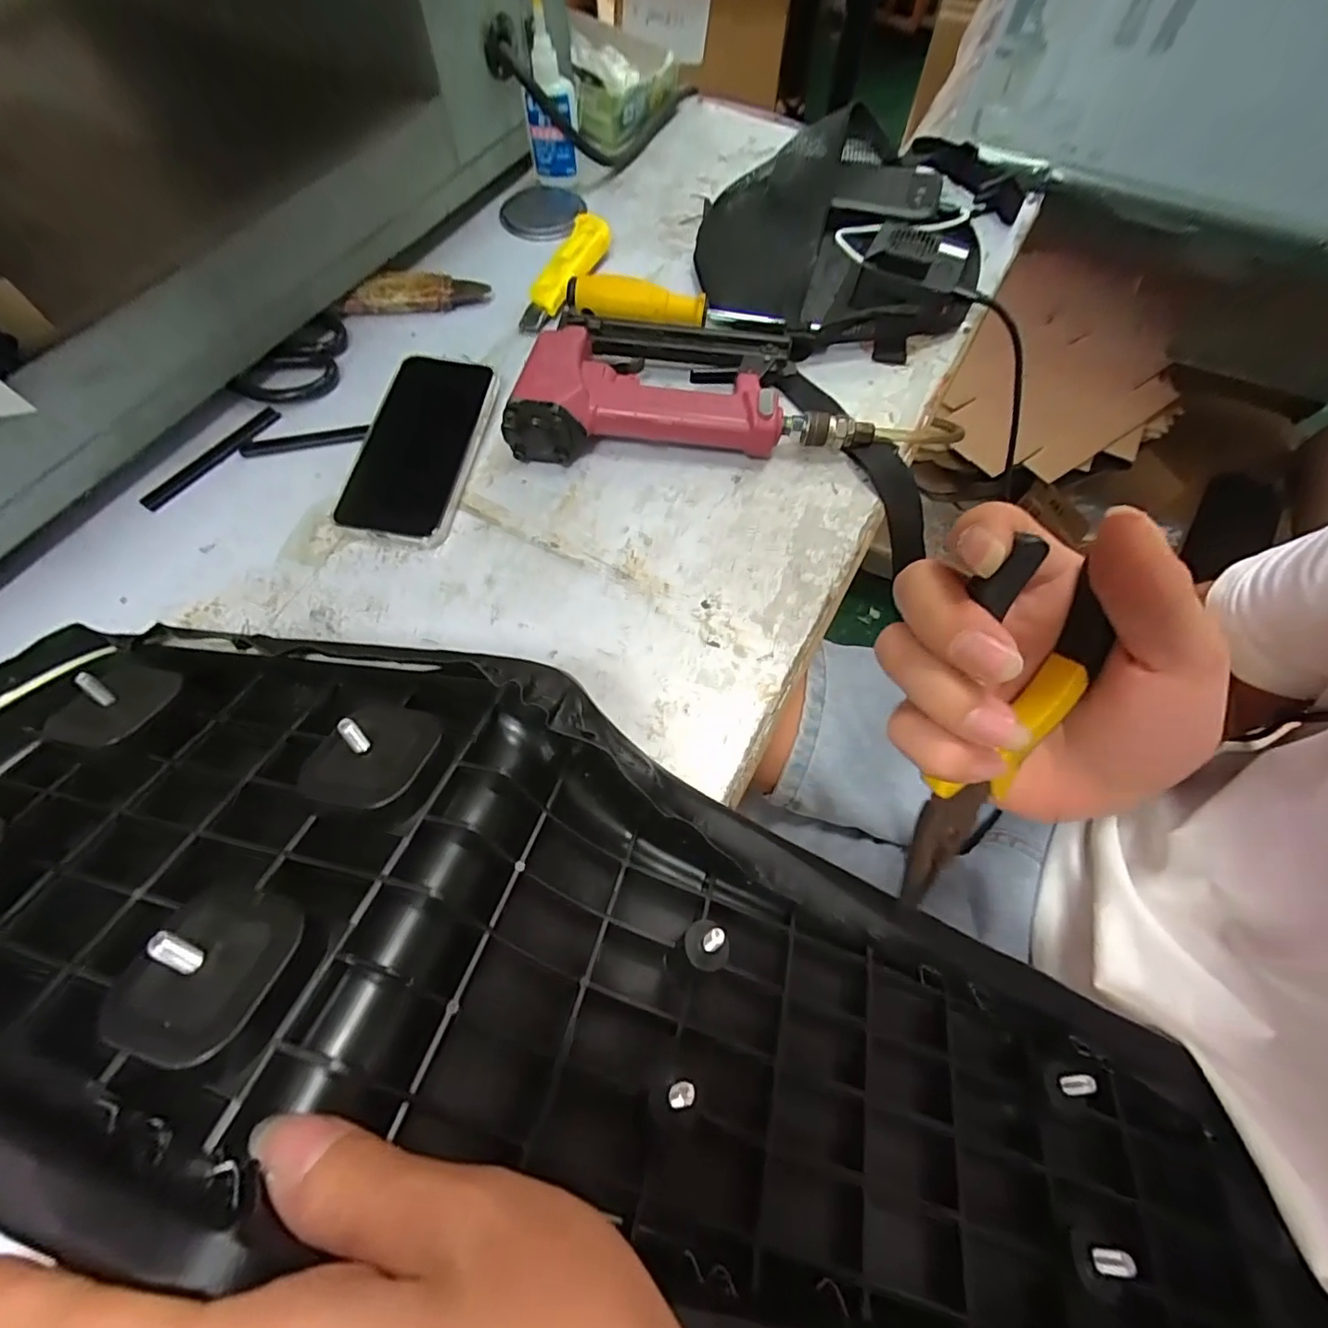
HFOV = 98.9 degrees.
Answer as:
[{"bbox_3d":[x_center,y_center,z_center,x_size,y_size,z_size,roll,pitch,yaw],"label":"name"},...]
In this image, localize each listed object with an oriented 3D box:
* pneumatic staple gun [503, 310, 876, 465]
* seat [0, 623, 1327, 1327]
[{"bbox_3d":[0.014,-0.212,0.423,0.252,0.046,0.125,-3,65,-2],"label":"pneumatic staple gun"},{"bbox_3d":[-0.032,0.109,0.212,0.610,0.121,0.175,20,66,0],"label":"seat"}]

